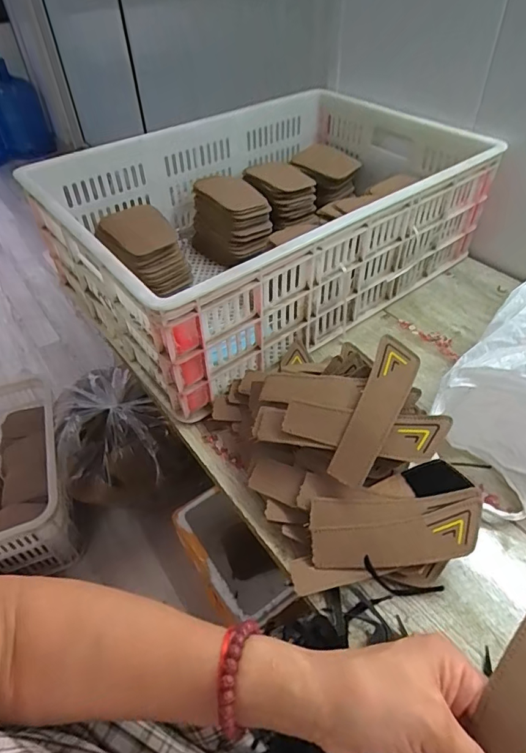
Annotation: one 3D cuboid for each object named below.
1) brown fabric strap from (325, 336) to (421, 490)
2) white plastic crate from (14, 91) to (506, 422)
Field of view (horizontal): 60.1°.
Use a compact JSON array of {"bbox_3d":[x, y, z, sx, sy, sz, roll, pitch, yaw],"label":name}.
[{"bbox_3d":[0.109,0.031,0.434,0.042,0.015,0.150,21,74,22],"label":"brown fabric strap"},{"bbox_3d":[0.006,-0.259,0.711,0.607,0.196,0.420,-32,52,-26],"label":"white plastic crate"}]

